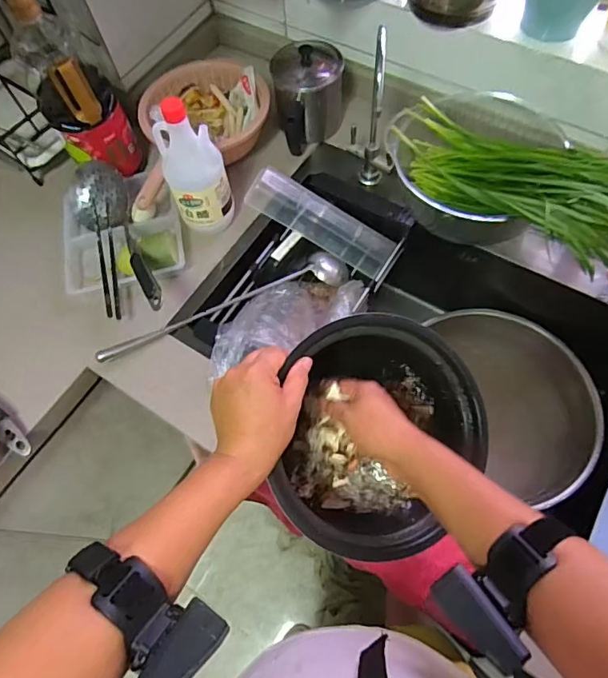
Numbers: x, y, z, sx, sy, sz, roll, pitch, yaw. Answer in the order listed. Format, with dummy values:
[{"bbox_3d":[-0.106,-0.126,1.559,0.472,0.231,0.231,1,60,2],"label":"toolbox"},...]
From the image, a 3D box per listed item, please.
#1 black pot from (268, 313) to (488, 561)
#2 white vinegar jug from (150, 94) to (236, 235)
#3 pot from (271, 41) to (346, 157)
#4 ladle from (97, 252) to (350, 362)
[{"bbox_3d":[0.067,0.107,0.542,0.248,0.161,0.236,2,83,-15],"label":"black pot"},{"bbox_3d":[-0.158,-0.243,0.696,0.084,0.217,0.072,-16,65,-4],"label":"white vinegar jug"},{"bbox_3d":[0.006,-0.400,0.808,0.114,0.144,0.135,1,65,4],"label":"pot"},{"bbox_3d":[-0.113,-0.058,0.749,0.401,0.080,0.056,-24,66,-8],"label":"ladle"}]

